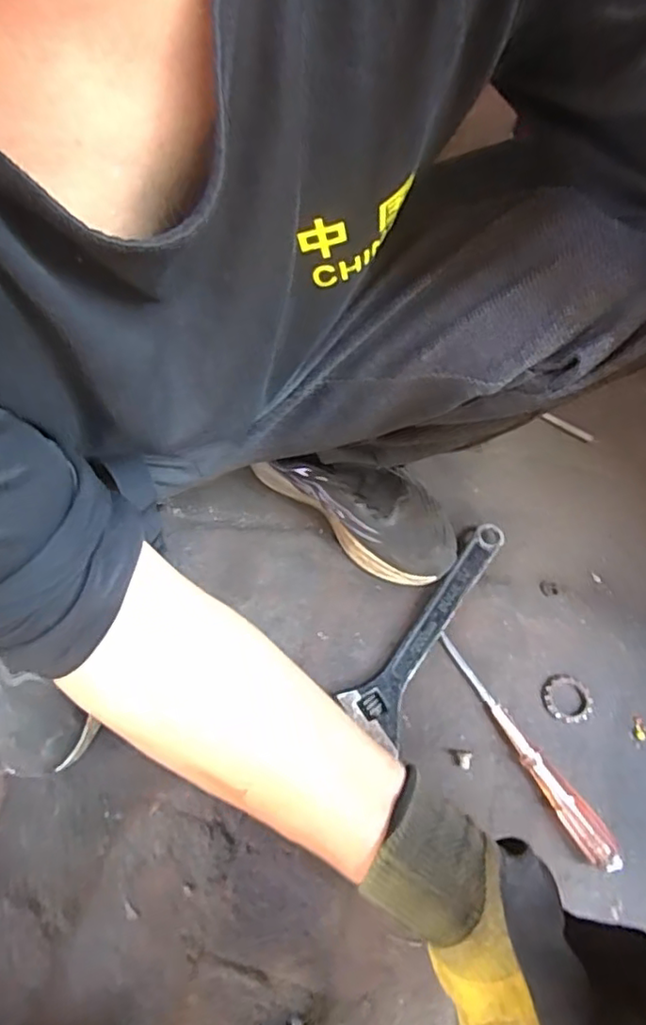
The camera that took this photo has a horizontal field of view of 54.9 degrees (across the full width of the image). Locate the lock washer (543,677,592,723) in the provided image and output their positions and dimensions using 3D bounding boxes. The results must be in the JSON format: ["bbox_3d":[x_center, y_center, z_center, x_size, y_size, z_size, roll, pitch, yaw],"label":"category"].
[{"bbox_3d":[0.231,0.176,0.589,0.043,0.004,0.043,0,62,-1],"label":"lock washer"}]

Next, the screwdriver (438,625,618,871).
[{"bbox_3d":[0.177,0.205,0.557,0.027,0.028,0.227,-28,66,-15],"label":"screwdriver"}]

